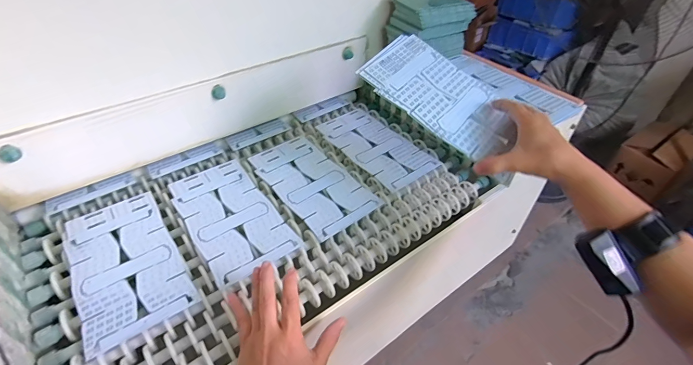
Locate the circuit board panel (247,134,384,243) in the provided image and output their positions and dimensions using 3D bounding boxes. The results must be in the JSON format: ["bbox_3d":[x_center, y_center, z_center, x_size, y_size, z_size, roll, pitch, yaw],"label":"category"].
[{"bbox_3d":[-0.063,-0.005,0.643,0.135,0.007,0.245,-28,51,-29],"label":"circuit board panel"}]

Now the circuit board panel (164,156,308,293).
[{"bbox_3d":[-0.188,0.049,0.576,0.128,0.004,0.240,-27,50,-27],"label":"circuit board panel"}]

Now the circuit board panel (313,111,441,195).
[{"bbox_3d":[0.058,-0.078,0.729,0.132,0.006,0.244,-27,50,-27],"label":"circuit board panel"}]

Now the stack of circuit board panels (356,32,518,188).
[{"bbox_3d":[0.148,-0.121,0.517,0.248,0.009,0.136,40,62,12],"label":"stack of circuit board panels"}]

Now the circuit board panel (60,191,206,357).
[{"bbox_3d":[-0.314,0.109,0.510,0.128,0.007,0.243,-25,49,-27],"label":"circuit board panel"}]

